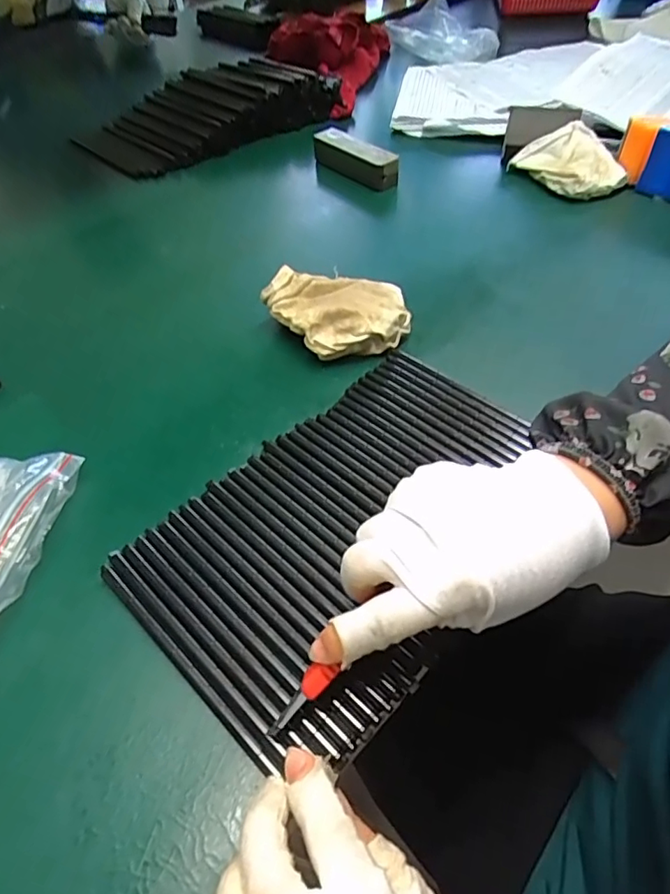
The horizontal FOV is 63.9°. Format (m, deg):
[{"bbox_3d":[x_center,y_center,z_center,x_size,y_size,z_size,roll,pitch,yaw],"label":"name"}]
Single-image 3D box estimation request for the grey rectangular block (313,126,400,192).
[{"bbox_3d":[0.022,-0.333,0.618,0.026,0.039,0.128,-32,56,-20],"label":"grey rectangular block"}]

